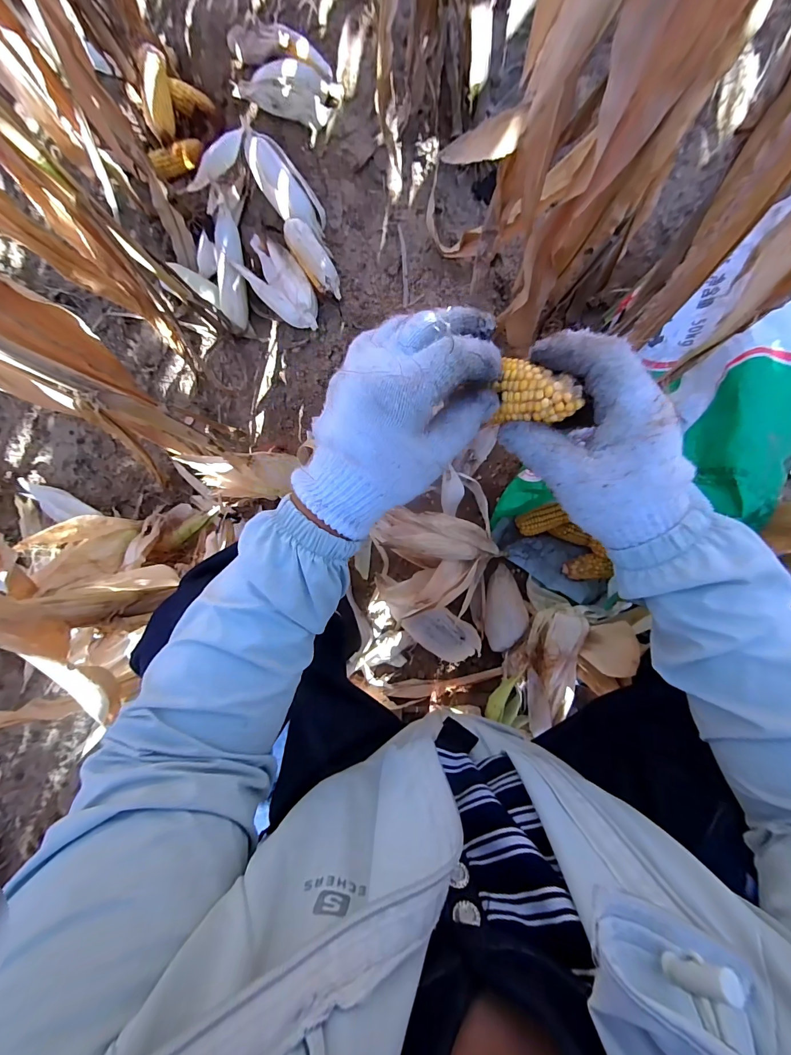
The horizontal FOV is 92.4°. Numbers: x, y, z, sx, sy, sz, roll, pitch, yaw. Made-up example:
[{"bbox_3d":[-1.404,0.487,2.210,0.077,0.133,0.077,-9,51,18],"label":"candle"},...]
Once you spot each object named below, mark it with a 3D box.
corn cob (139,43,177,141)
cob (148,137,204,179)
[{"bbox_3d":[-0.532,-0.971,0.852,0.048,0.049,0.169,3,111,9],"label":"corn cob"},{"bbox_3d":[-0.500,-0.854,0.877,0.125,0.044,0.053,-34,83,-7],"label":"cob"}]

